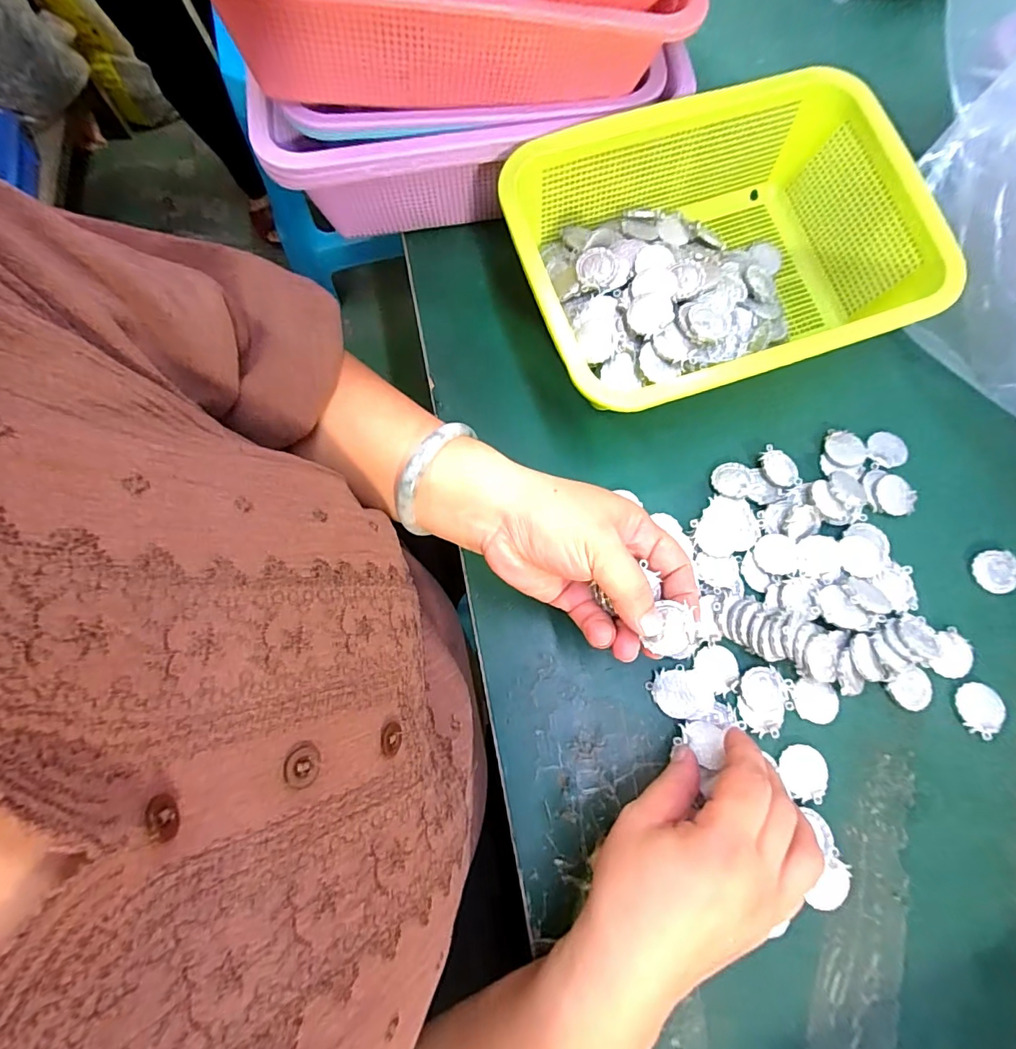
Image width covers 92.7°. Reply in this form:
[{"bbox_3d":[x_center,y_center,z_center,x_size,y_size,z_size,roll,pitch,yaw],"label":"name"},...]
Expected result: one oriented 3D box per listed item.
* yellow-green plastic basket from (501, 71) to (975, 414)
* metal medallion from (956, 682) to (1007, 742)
[{"bbox_3d":[0.145,-0.183,0.341,0.264,0.089,0.193,-19,74,-5],"label":"yellow-green plastic basket"},{"bbox_3d":[0.292,0.114,0.297,0.028,0.004,0.031,1,74,1],"label":"metal medallion"}]

